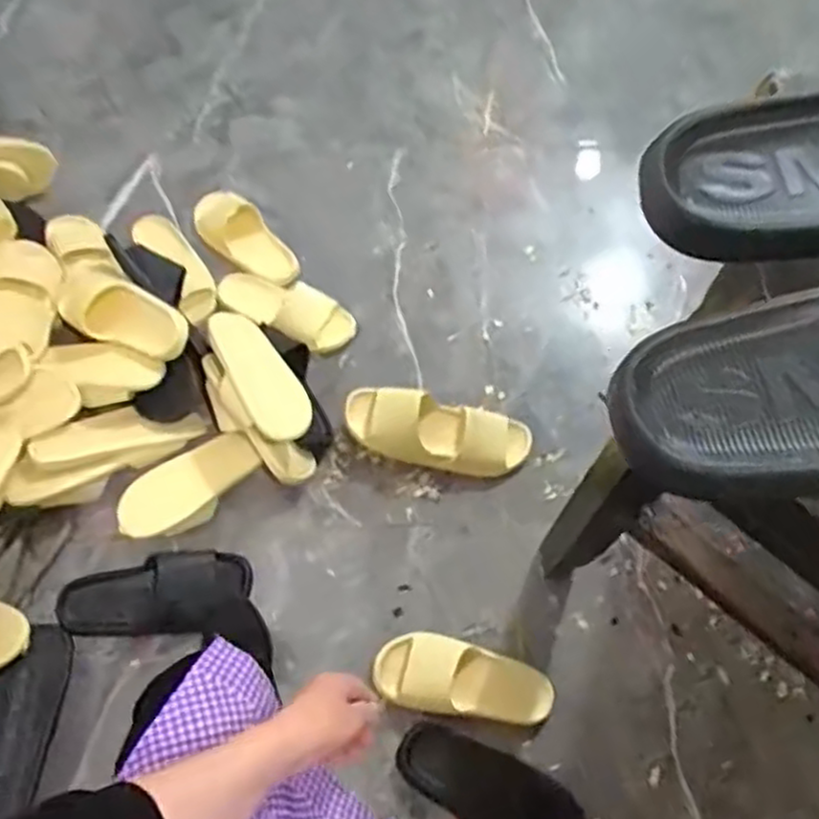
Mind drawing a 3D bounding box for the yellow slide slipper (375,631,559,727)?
[{"bbox_3d":[0.074,0.380,1.077,0.242,0.052,0.099,9,61,3],"label":"yellow slide slipper"}]

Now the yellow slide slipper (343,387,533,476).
[{"bbox_3d":[0.044,0.038,1.229,0.297,0.086,0.100,9,61,4],"label":"yellow slide slipper"}]

